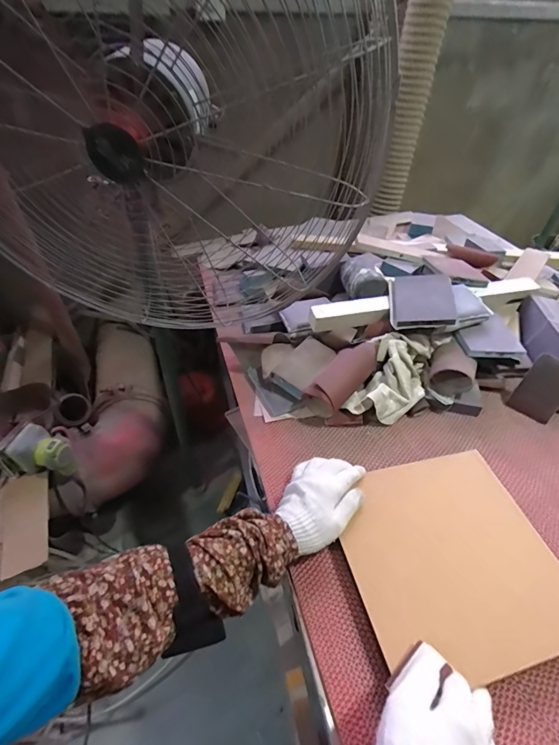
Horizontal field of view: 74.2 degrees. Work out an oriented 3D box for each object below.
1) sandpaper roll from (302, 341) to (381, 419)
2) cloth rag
[{"bbox_3d":[0.115,0.007,0.649,0.161,0.070,0.064,-44,57,-7],"label":"sandpaper roll"},{"bbox_3d":[0.200,0.006,0.651,0.112,0.078,0.177,19,49,17],"label":"cloth rag"}]

